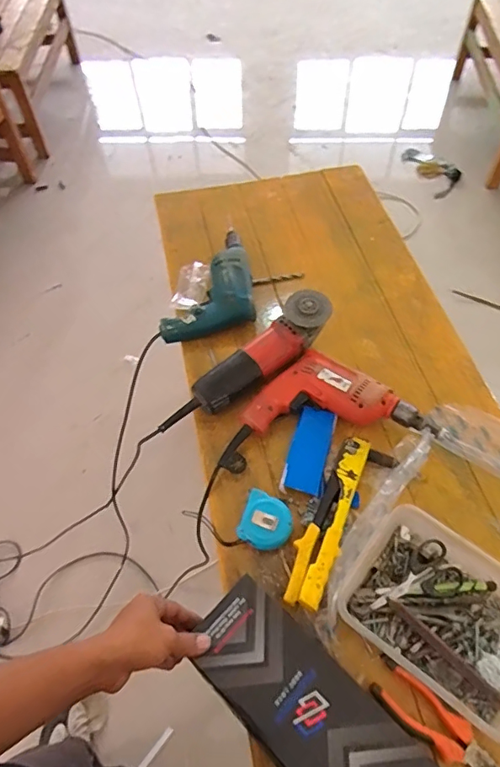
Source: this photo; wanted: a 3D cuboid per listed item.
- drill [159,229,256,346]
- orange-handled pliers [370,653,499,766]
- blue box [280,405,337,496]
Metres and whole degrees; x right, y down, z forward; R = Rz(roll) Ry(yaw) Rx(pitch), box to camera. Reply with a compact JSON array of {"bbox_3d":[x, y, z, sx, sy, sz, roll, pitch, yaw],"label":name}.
[{"bbox_3d":[-0.080,-0.181,0.908,0.158,0.058,0.207,-6,55,-3],"label":"drill"},{"bbox_3d":[0.210,0.376,0.550,0.162,0.034,0.048,35,62,23],"label":"orange-handled pliers"},{"bbox_3d":[0.089,0.095,0.739,0.054,0.014,0.133,14,56,11],"label":"blue box"}]

